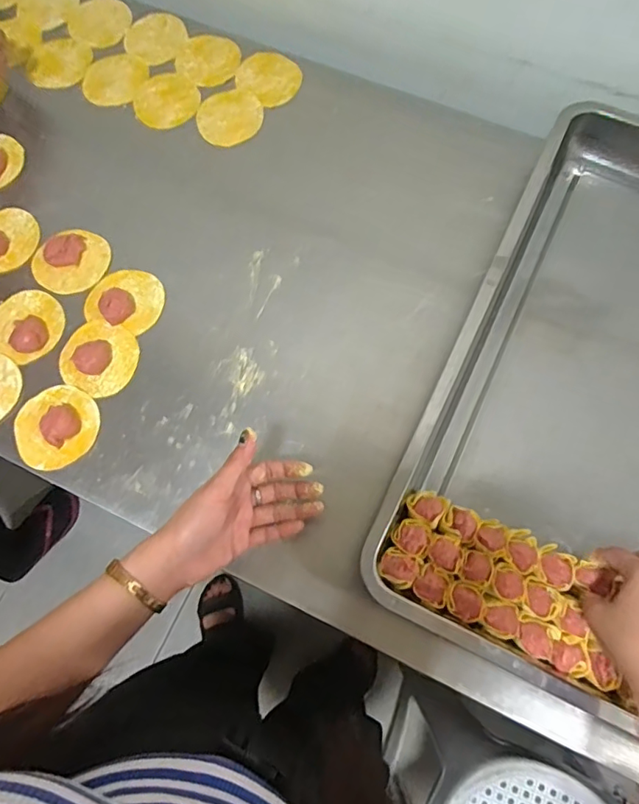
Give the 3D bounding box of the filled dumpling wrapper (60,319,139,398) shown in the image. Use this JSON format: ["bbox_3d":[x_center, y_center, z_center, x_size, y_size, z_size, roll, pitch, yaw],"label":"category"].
[{"bbox_3d":[-0.235,-0.050,0.561,0.079,0.023,0.077,0,73,1],"label":"filled dumpling wrapper"}]

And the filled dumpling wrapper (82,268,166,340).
[{"bbox_3d":[-0.212,-0.117,0.583,0.077,0.027,0.072,20,74,7],"label":"filled dumpling wrapper"}]

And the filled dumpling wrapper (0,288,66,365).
[{"bbox_3d":[-0.321,-0.087,0.576,0.082,0.022,0.080,26,75,8],"label":"filled dumpling wrapper"}]

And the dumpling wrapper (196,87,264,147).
[{"bbox_3d":[-0.112,-0.360,0.671,0.083,0.007,0.082,0,73,1],"label":"dumpling wrapper"}]

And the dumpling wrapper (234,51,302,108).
[{"bbox_3d":[-0.064,-0.418,0.689,0.080,0.007,0.075,0,76,-1],"label":"dumpling wrapper"}]

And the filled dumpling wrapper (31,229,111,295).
[{"bbox_3d":[-0.279,-0.158,0.598,0.083,0.019,0.062,-28,75,-7],"label":"filled dumpling wrapper"}]

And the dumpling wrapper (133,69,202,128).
[{"bbox_3d":[-0.197,-0.388,0.681,0.082,0.007,0.078,1,76,-4],"label":"dumpling wrapper"}]

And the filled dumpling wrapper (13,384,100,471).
[{"bbox_3d":[-0.267,0.022,0.538,0.078,0.018,0.083,0,73,1],"label":"filled dumpling wrapper"}]

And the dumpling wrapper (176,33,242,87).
[{"bbox_3d":[-0.143,-0.450,0.703,0.084,0.009,0.084,0,73,1],"label":"dumpling wrapper"}]

